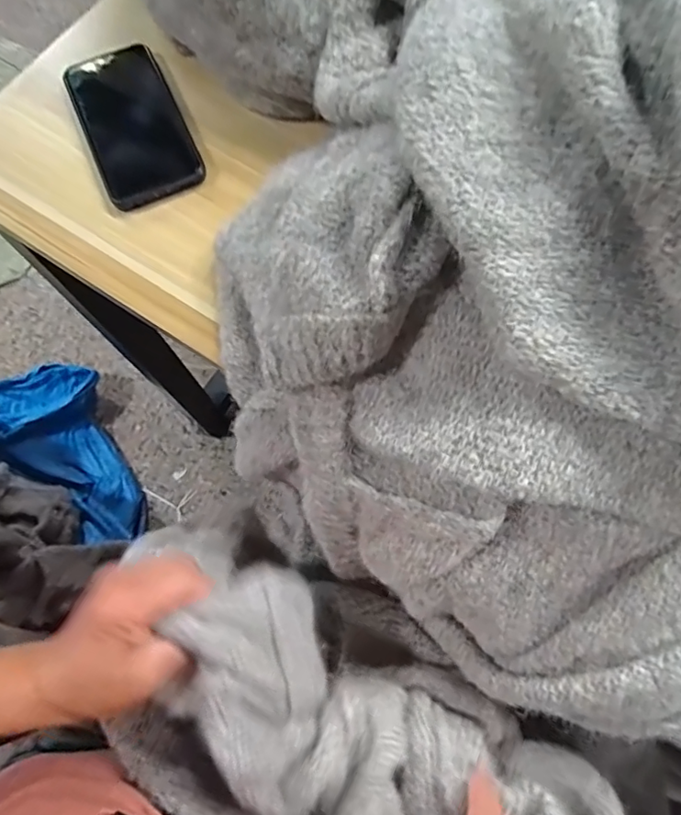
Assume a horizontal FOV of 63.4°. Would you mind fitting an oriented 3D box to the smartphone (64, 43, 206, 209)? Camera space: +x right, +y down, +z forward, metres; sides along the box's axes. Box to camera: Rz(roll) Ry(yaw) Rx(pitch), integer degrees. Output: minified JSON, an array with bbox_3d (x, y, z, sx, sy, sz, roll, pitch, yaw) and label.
[{"bbox_3d":[-0.171,-0.233,0.453,0.079,0.015,0.149,-23,72,-5],"label":"smartphone"}]

